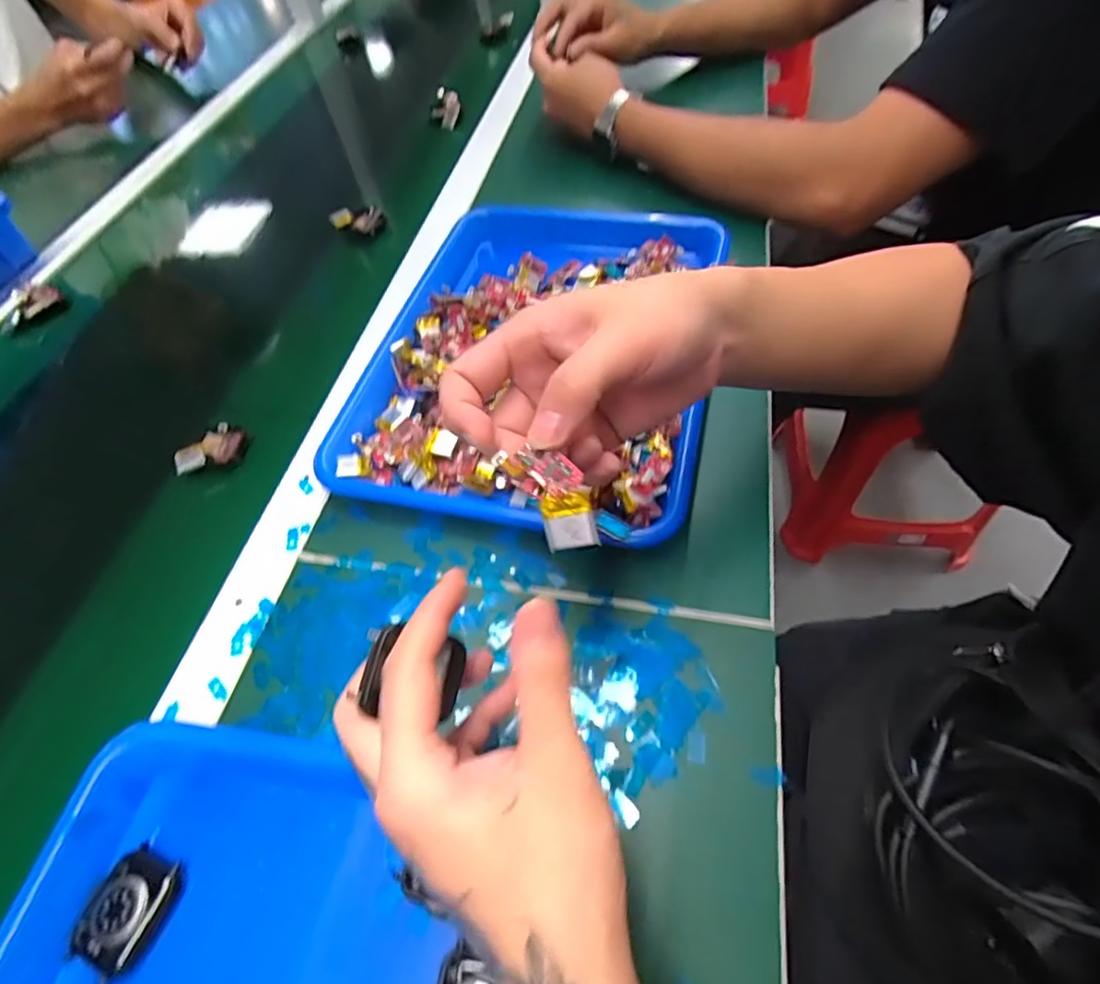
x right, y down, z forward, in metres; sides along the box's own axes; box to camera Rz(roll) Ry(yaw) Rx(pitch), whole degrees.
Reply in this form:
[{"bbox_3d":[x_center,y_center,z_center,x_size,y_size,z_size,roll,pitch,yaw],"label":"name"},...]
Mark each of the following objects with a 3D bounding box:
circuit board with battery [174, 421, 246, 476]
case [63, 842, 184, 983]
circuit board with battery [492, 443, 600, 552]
[{"bbox_3d":[-0.259,-0.031,0.439,0.035,0.012,0.052,33,66,26],"label":"circuit board with battery"},{"bbox_3d":[-0.197,0.193,0.267,0.034,0.010,0.045,18,60,19],"label":"case"},{"bbox_3d":[0.000,-0.001,0.225,0.020,0.015,0.051,-31,68,-18],"label":"circuit board with battery"}]

